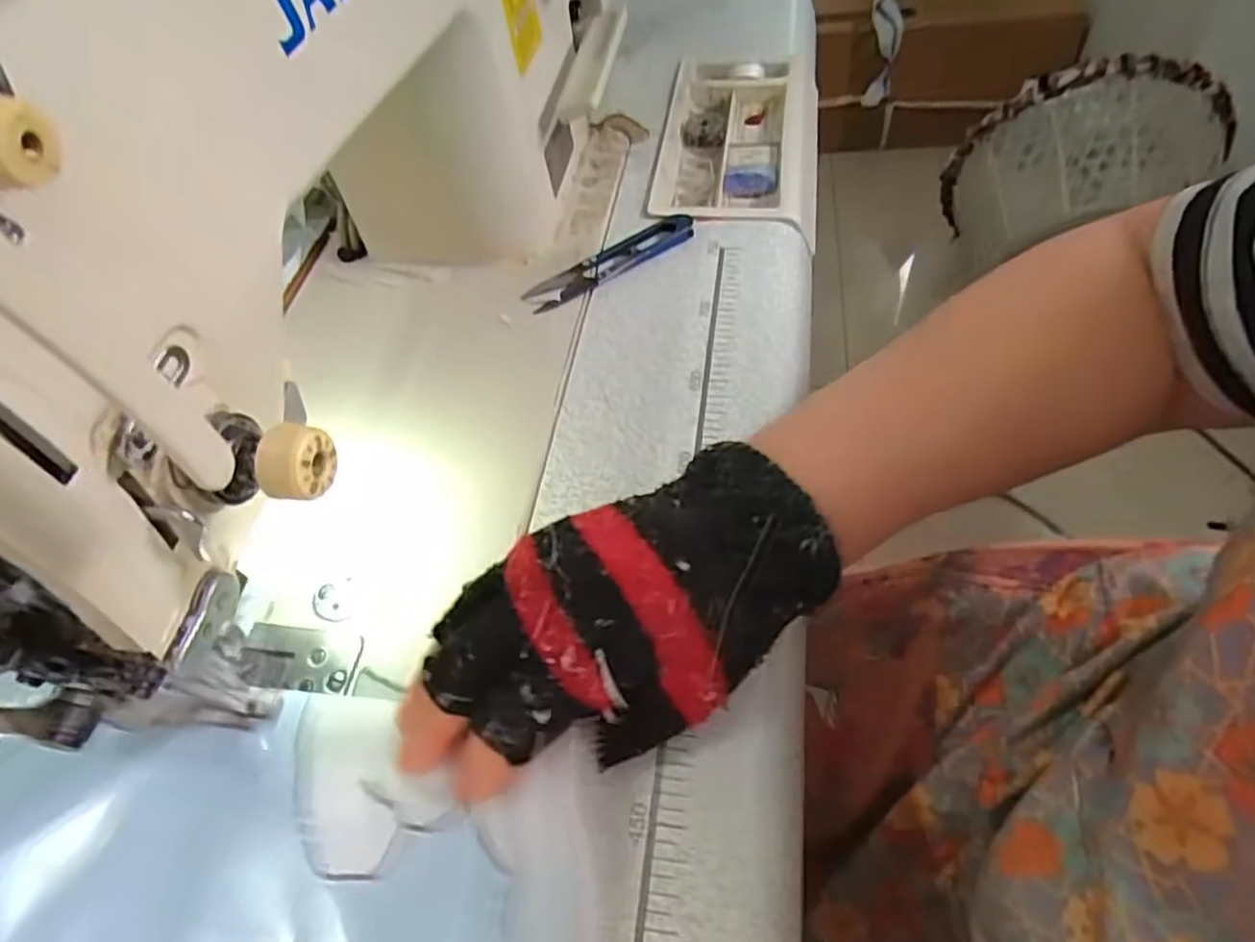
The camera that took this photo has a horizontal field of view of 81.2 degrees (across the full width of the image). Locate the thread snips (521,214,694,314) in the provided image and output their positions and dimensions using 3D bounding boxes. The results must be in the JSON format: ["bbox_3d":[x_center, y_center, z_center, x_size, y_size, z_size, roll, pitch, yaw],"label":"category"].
[{"bbox_3d":[-0.009,-0.118,0.406,0.103,0.008,0.025,-28,57,-16],"label":"thread snips"}]

